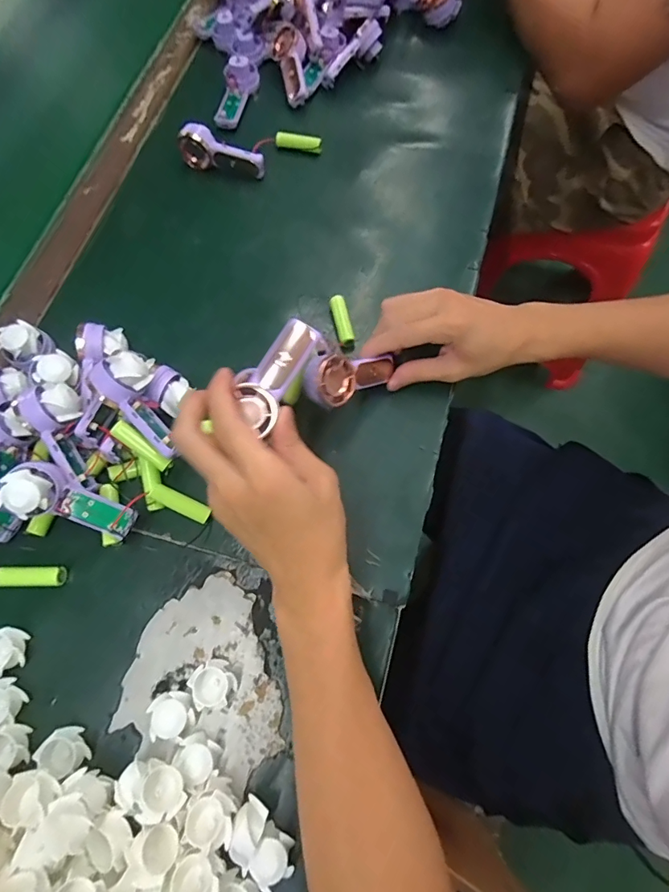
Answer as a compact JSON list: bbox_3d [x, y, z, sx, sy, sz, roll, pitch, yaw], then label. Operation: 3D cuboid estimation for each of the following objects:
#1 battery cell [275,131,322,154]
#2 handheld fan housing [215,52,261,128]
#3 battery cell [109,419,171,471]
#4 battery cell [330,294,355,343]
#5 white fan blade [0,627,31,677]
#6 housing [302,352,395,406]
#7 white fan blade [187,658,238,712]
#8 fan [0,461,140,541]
[{"bbox_3d":[-0.040,-0.336,0.511,0.052,0.017,0.017,15,71,5],"label":"battery cell"},{"bbox_3d":[-0.115,-0.403,0.528,0.035,0.035,0.087,12,72,6],"label":"handheld fan housing"},{"bbox_3d":[-0.150,0.000,0.356,0.049,0.014,0.014,40,75,-6],"label":"battery cell"},{"bbox_3d":[0.007,-0.118,0.436,0.014,0.016,0.049,-13,71,-4],"label":"battery cell"},{"bbox_3d":[-0.241,0.149,0.337,0.028,0.016,0.030,0,71,0],"label":"white fan blade"},{"bbox_3d":[0.017,-0.059,0.378,0.091,0.028,0.037,-20,68,-42],"label":"housing"},{"bbox_3d":[-0.087,0.172,0.332,0.029,0.017,0.032,-27,73,-9],"label":"white fan blade"},{"bbox_3d":[-0.196,0.042,0.344,0.090,0.025,0.040,30,69,-31],"label":"fan"}]

